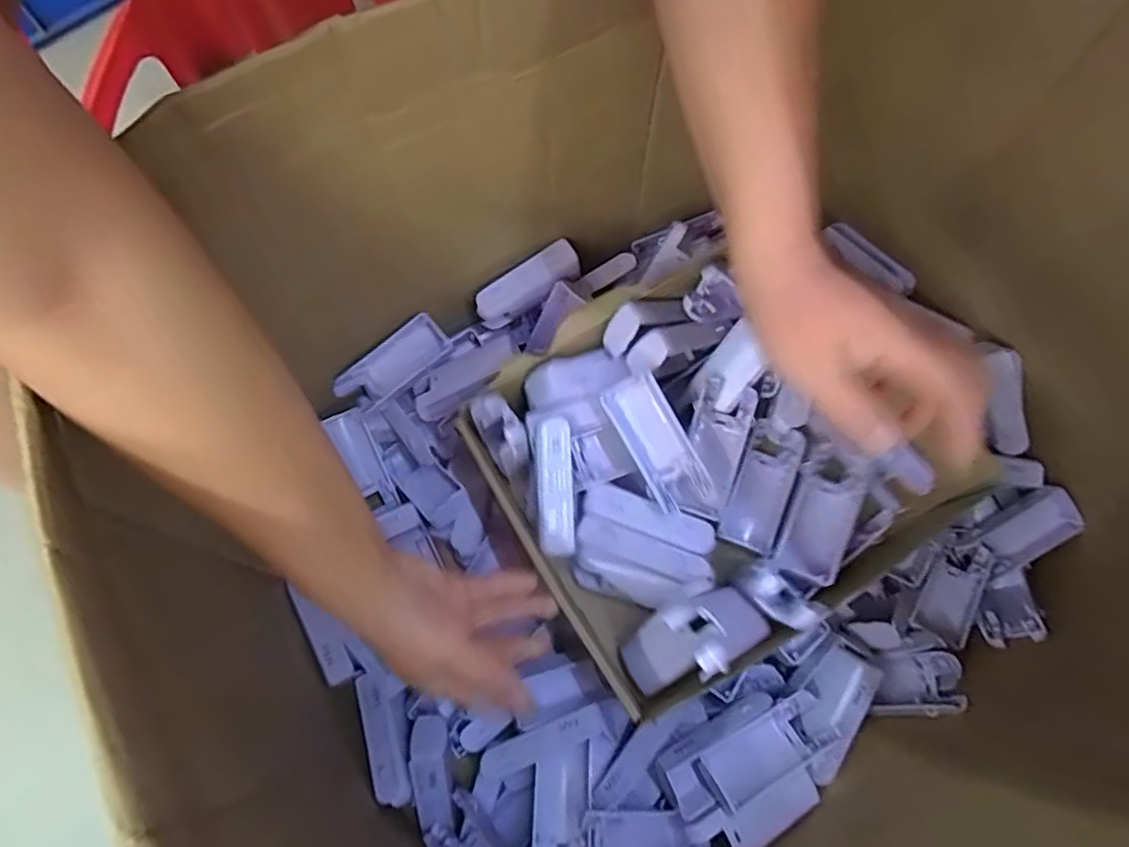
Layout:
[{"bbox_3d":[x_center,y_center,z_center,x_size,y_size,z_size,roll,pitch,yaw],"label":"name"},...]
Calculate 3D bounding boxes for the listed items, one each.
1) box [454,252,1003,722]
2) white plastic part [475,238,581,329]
[{"bbox_3d":[0.111,0.023,0.514,0.312,0.119,0.285,-31,73,-13],"label":"box"},{"bbox_3d":[-0.035,-0.131,0.610,0.107,0.033,0.033,-34,73,4],"label":"white plastic part"}]

